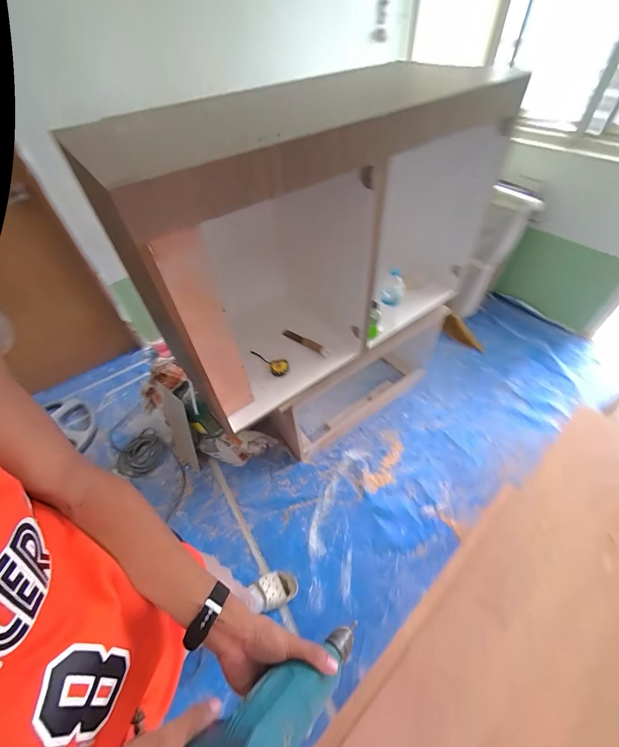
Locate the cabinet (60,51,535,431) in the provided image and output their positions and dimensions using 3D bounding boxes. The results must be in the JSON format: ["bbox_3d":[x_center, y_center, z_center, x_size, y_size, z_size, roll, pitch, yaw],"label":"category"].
[{"bbox_3d":[0.027,-0.487,1.156,1.258,0.801,0.594,-35,56,-21],"label":"cabinet"}]

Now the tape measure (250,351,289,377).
[{"bbox_3d":[-0.150,-0.045,1.253,0.173,0.056,0.076,36,62,29],"label":"tape measure"}]

